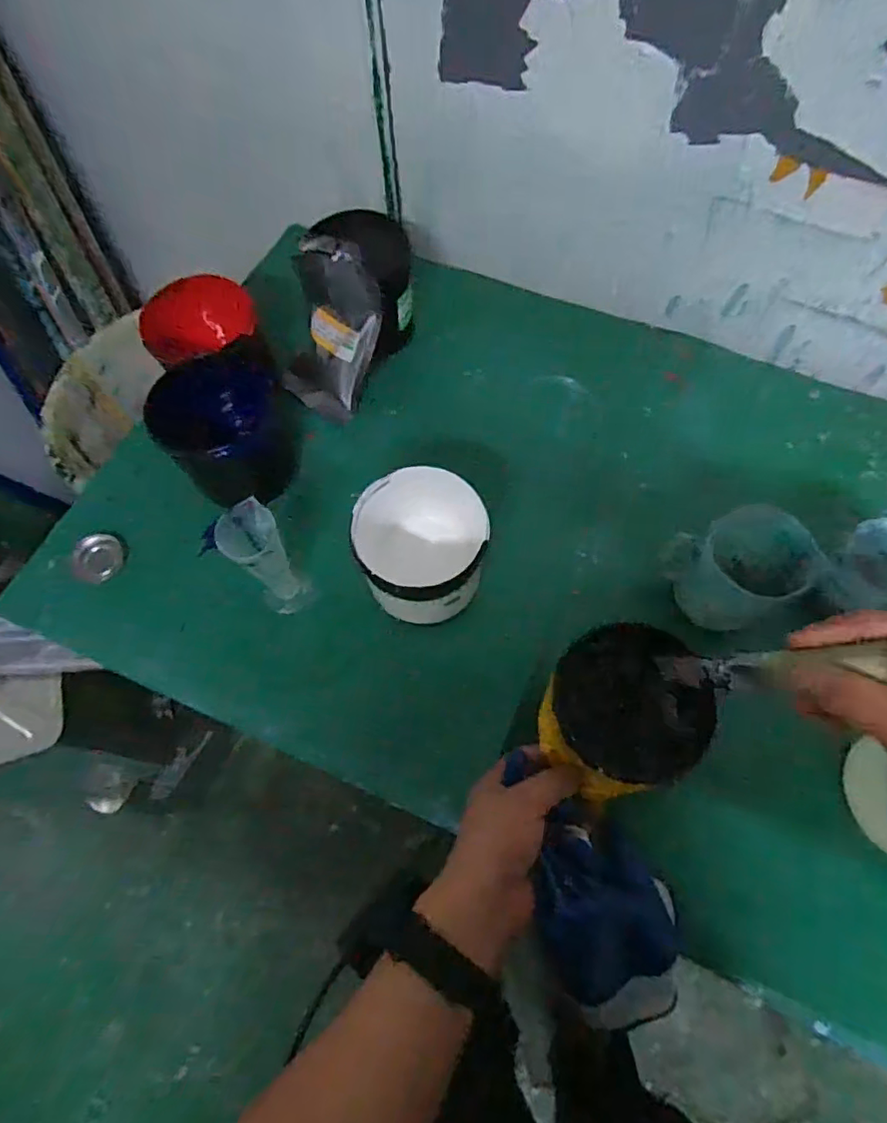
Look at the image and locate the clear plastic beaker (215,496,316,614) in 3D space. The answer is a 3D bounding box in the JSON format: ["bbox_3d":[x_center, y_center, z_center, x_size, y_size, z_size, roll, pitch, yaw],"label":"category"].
[{"bbox_3d":[-0.168,0.004,0.560,0.050,0.143,0.054,-36,70,-14],"label":"clear plastic beaker"}]

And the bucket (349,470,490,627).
[{"bbox_3d":[-0.022,-0.002,0.570,0.115,0.130,0.116,-1,66,1],"label":"bucket"}]

